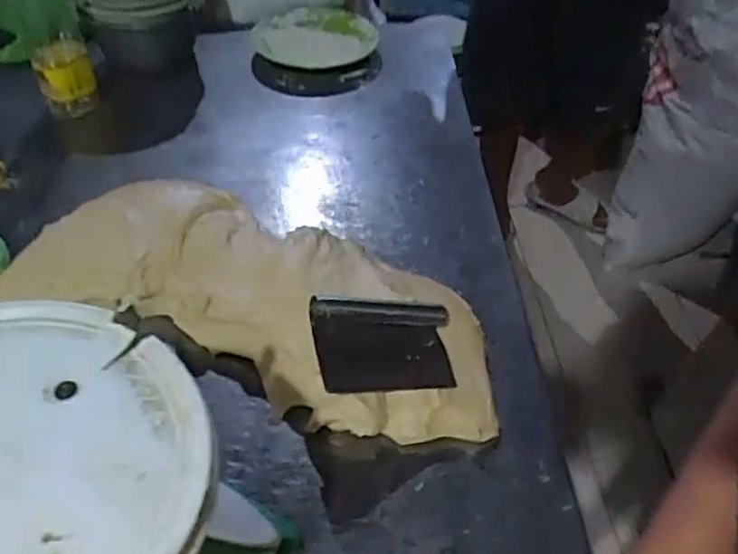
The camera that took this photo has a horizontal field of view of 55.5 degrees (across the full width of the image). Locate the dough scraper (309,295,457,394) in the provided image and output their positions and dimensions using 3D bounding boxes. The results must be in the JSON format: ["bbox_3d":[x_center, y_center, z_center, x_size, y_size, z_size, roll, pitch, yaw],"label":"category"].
[{"bbox_3d":[0.016,0.068,0.708,0.156,0.015,0.092,2,74,-26],"label":"dough scraper"}]

